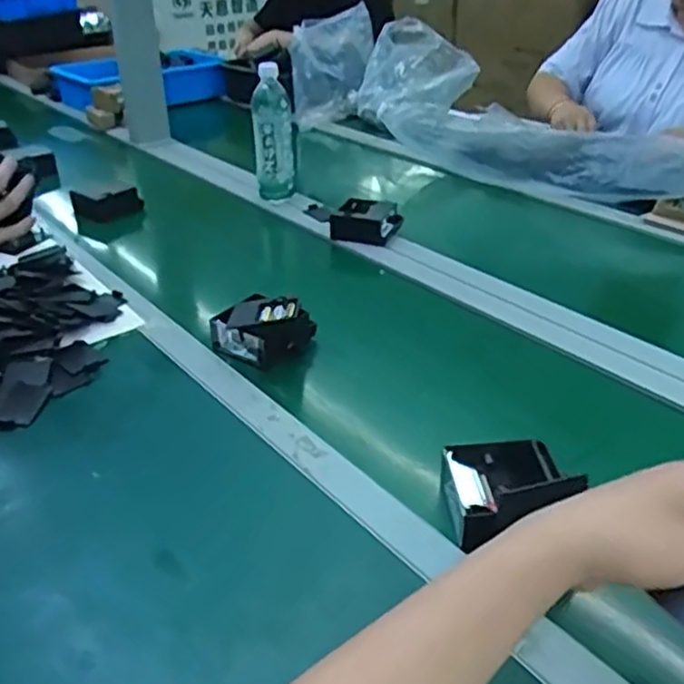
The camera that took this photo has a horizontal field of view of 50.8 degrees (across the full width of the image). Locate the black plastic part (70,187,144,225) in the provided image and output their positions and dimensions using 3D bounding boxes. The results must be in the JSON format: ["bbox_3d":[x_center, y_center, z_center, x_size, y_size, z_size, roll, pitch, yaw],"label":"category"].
[{"bbox_3d":[-0.403,-0.239,1.259,0.117,0.041,0.051,-16,34,-21],"label":"black plastic part"}]

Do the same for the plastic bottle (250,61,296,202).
[{"bbox_3d":[-0.115,-0.347,1.205,0.065,0.196,0.057,-5,32,-4],"label":"plastic bottle"}]

